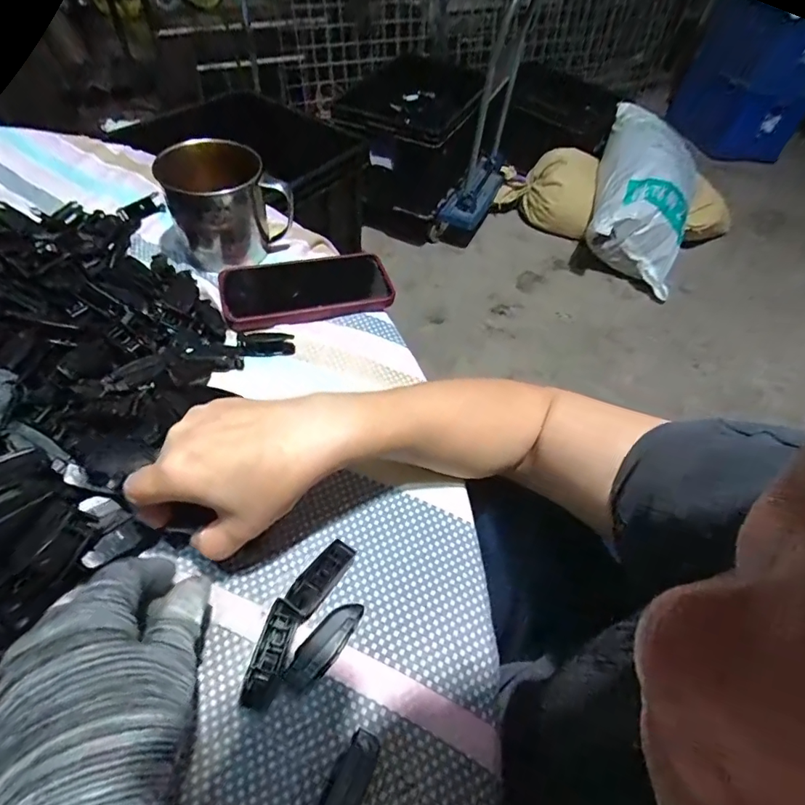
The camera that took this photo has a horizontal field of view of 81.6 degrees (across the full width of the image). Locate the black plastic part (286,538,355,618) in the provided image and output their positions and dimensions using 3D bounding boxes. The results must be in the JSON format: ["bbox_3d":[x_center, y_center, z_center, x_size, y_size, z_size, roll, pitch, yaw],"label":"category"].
[{"bbox_3d":[-0.052,0.110,0.299,0.019,0.004,0.050,30,56,17],"label":"black plastic part"}]

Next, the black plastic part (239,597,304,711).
[{"bbox_3d":[-0.074,0.143,0.267,0.018,0.011,0.054,11,52,3],"label":"black plastic part"}]

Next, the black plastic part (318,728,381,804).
[{"bbox_3d":[-0.030,0.199,0.237,0.018,0.004,0.056,24,54,12],"label":"black plastic part"}]

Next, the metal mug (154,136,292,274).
[{"bbox_3d":[-0.166,-0.184,0.448,0.100,0.093,0.072,-36,64,-28],"label":"metal mug"}]

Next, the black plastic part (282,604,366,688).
[{"bbox_3d":[-0.045,0.141,0.273,0.019,0.008,0.054,37,58,20],"label":"black plastic part"}]

